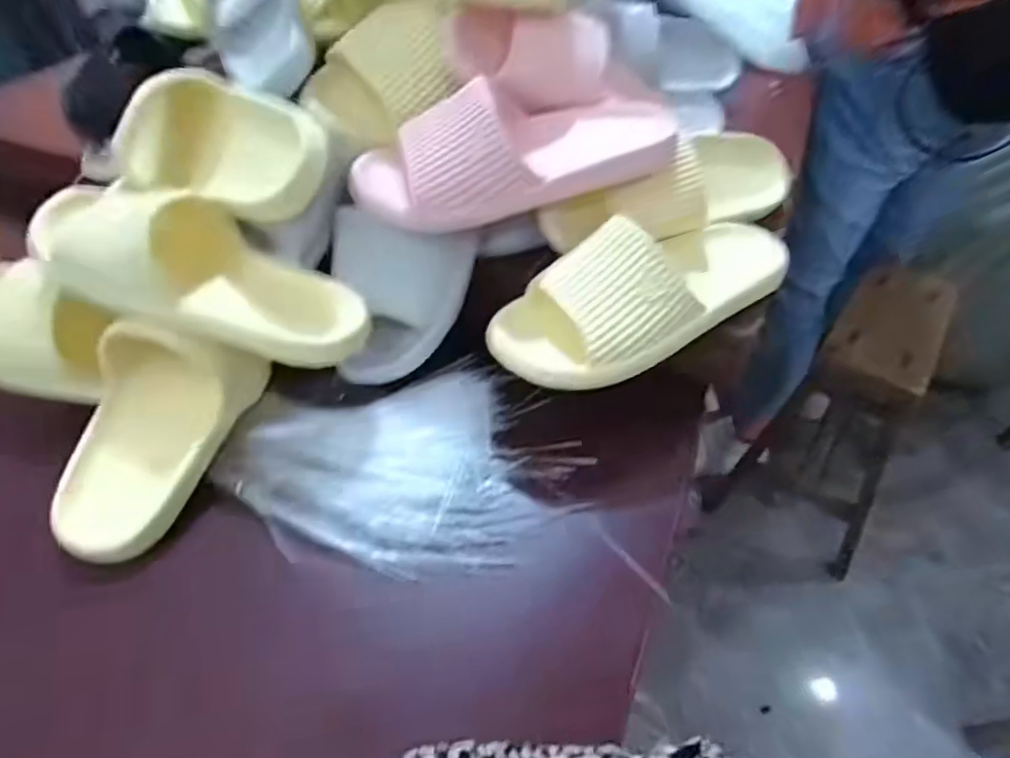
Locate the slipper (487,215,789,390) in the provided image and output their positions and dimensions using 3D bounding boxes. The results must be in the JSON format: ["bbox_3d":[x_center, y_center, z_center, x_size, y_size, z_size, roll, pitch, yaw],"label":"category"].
[{"bbox_3d":[0.120,-0.079,0.487,0.270,0.070,0.101,-24,50,-20],"label":"slipper"}]

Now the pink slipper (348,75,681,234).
[{"bbox_3d":[0.009,-0.181,0.494,0.260,0.077,0.093,-11,47,-9],"label":"pink slipper"}]

